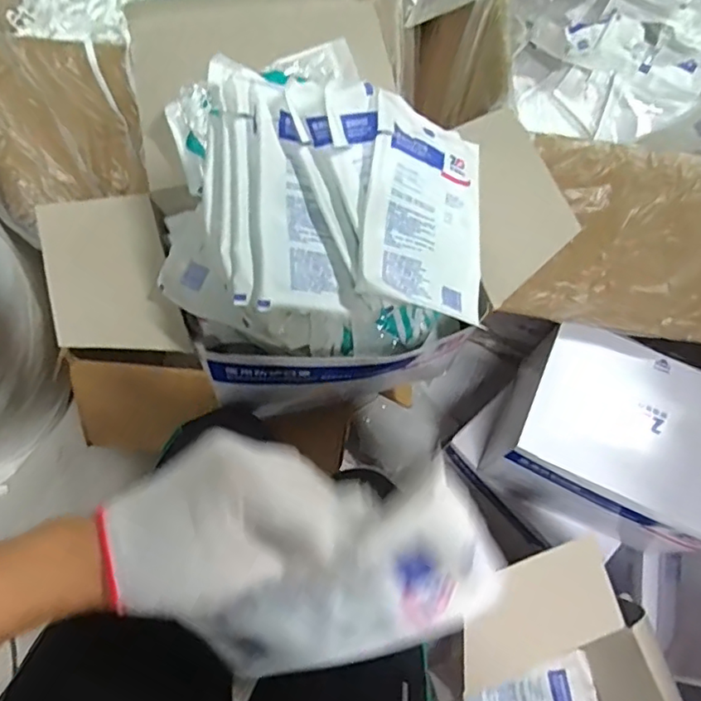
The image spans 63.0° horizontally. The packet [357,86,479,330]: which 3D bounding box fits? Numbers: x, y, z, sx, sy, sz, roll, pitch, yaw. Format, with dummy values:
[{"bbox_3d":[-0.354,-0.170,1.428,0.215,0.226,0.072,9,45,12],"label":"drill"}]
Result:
[{"bbox_3d":[0.064,-0.124,0.488,0.124,0.015,0.179,13,75,-32],"label":"packet"}]

